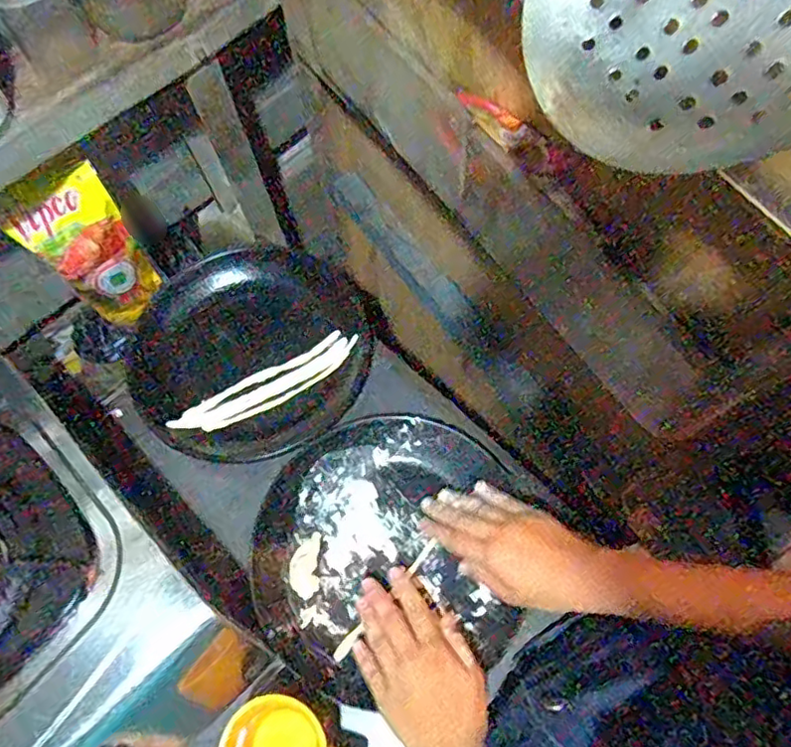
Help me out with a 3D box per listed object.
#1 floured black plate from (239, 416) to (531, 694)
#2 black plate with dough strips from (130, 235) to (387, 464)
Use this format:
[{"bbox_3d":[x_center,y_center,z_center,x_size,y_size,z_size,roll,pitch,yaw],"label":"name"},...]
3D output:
[{"bbox_3d":[-0.011,0.158,0.581,0.248,0.030,0.235,-1,70,2],"label":"floured black plate"},{"bbox_3d":[-0.152,-0.026,0.660,0.255,0.029,0.228,-22,70,-6],"label":"black plate with dough strips"}]

